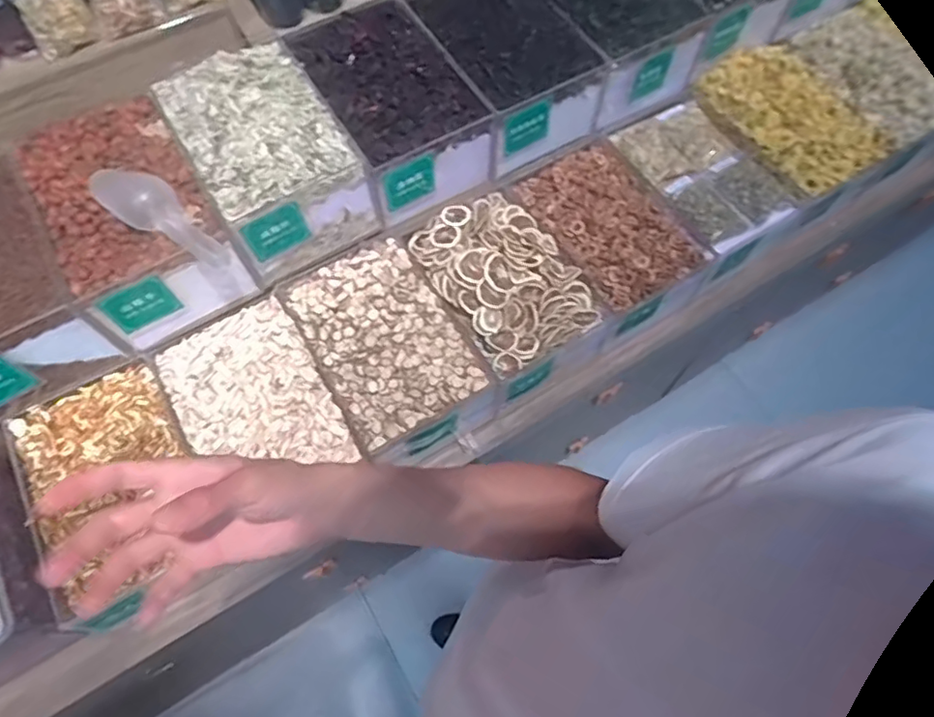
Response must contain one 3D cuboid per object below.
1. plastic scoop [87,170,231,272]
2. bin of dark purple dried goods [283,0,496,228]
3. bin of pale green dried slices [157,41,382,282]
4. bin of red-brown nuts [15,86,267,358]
[{"bbox_3d":[-0.379,-0.182,0.748,0.230,0.033,0.062,29,68,12],"label":"plastic scoop"},{"bbox_3d":[-0.115,-0.386,0.921,0.189,0.182,0.285,-29,69,-13],"label":"bin of dark purple dried goods"},{"bbox_3d":[-0.282,-0.296,0.851,0.194,0.185,0.281,-30,69,-13],"label":"bin of pale green dried slices"},{"bbox_3d":[-0.455,-0.189,0.846,0.195,0.156,0.294,-30,69,-13],"label":"bin of red-brown nuts"}]

